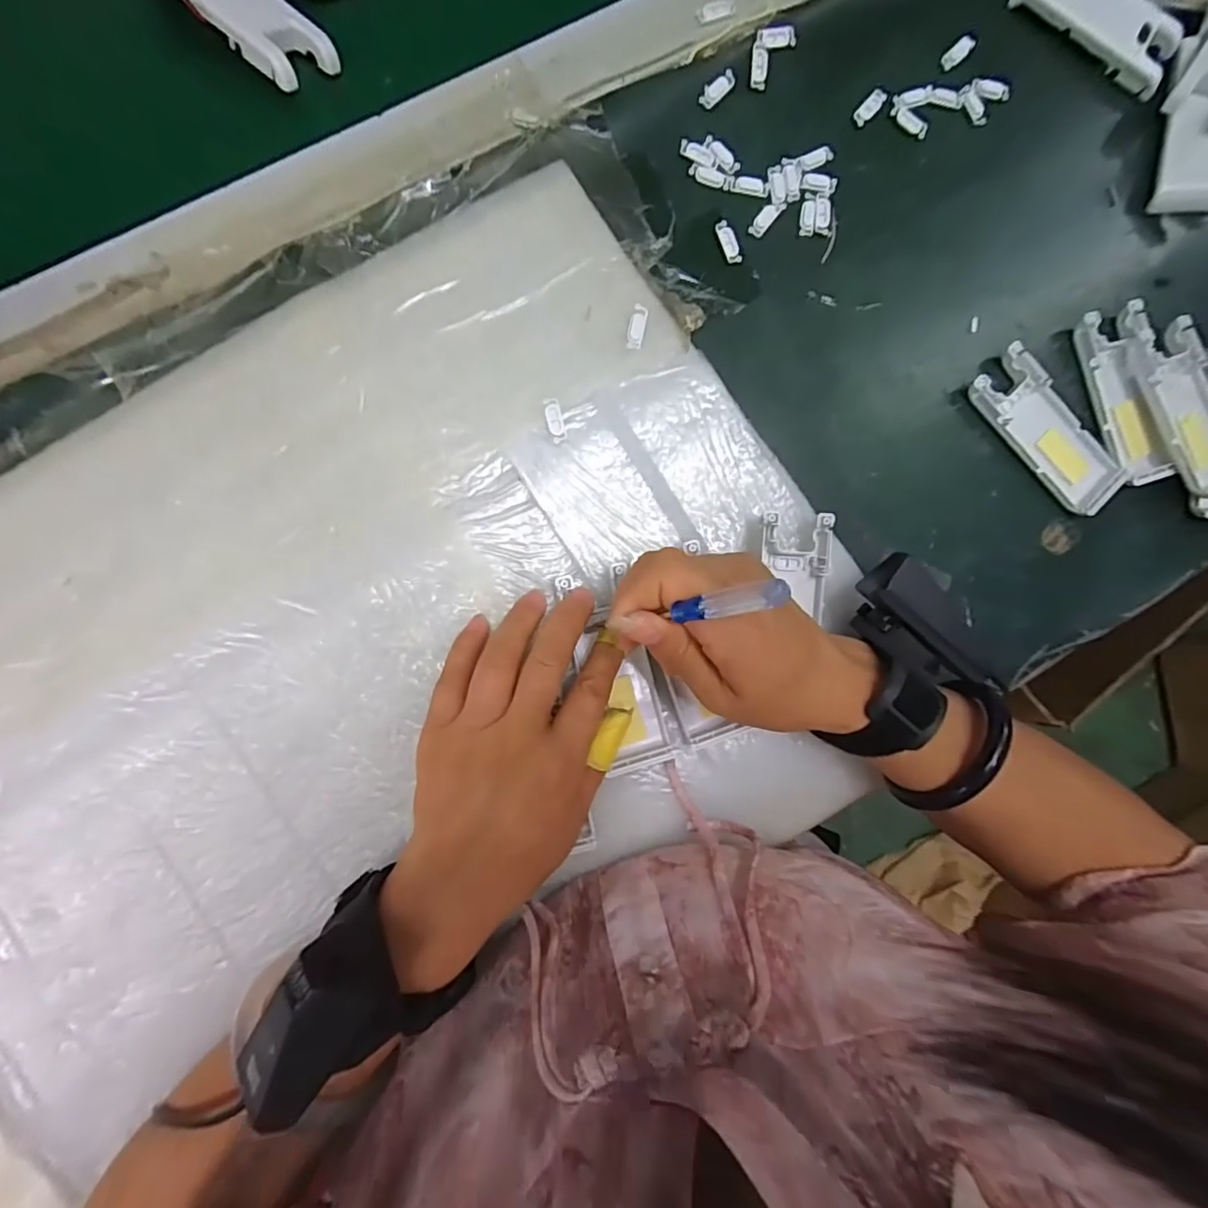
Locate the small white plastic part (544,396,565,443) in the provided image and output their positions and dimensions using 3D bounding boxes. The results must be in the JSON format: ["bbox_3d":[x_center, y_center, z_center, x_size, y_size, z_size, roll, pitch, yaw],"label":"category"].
[{"bbox_3d":[-0.026,-0.097,0.295,0.009,0.004,0.023,-16,92,-7],"label":"small white plastic part"}]

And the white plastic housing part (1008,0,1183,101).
[{"bbox_3d":[0.297,-0.352,0.335,0.101,0.011,0.046,30,87,-6],"label":"white plastic housing part"}]

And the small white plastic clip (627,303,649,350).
[{"bbox_3d":[0.018,-0.149,0.300,0.009,0.004,0.024,14,89,-7],"label":"small white plastic clip"}]

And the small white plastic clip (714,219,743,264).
[{"bbox_3d":[0.070,-0.205,0.317,0.010,0.004,0.025,-22,93,-6],"label":"small white plastic clip"}]

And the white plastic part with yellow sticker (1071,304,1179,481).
[{"bbox_3d":[0.316,-0.126,0.337,0.034,0.008,0.105,-14,92,-7],"label":"white plastic part with yellow sticker"}]

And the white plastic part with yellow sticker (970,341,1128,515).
[{"bbox_3d":[0.264,-0.103,0.334,0.043,0.012,0.103,-45,95,-5],"label":"white plastic part with yellow sticker"}]

